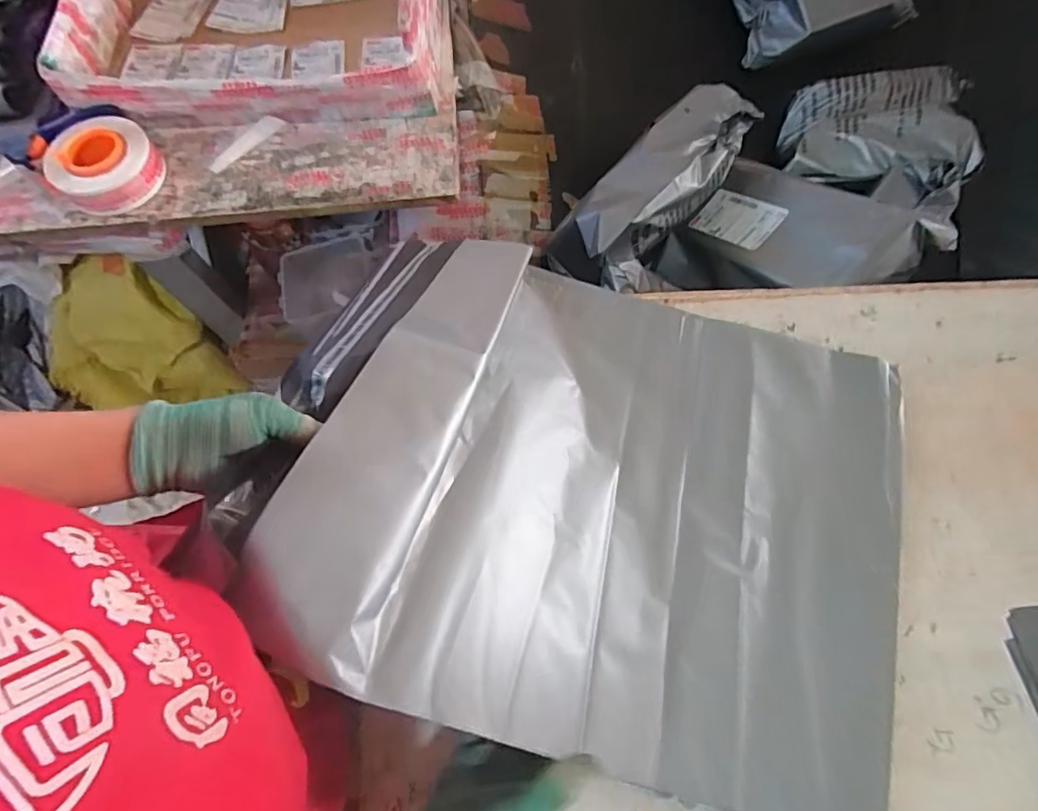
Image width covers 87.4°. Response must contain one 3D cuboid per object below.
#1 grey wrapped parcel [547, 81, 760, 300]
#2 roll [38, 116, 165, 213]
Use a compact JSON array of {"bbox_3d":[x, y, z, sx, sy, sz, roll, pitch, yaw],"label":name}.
[{"bbox_3d":[0.210,-0.315,0.809,0.157,0.100,0.378,37,74,15],"label":"grey wrapped parcel"},{"bbox_3d":[-0.572,-0.328,0.759,0.138,0.061,0.138,0,70,1],"label":"roll"}]

